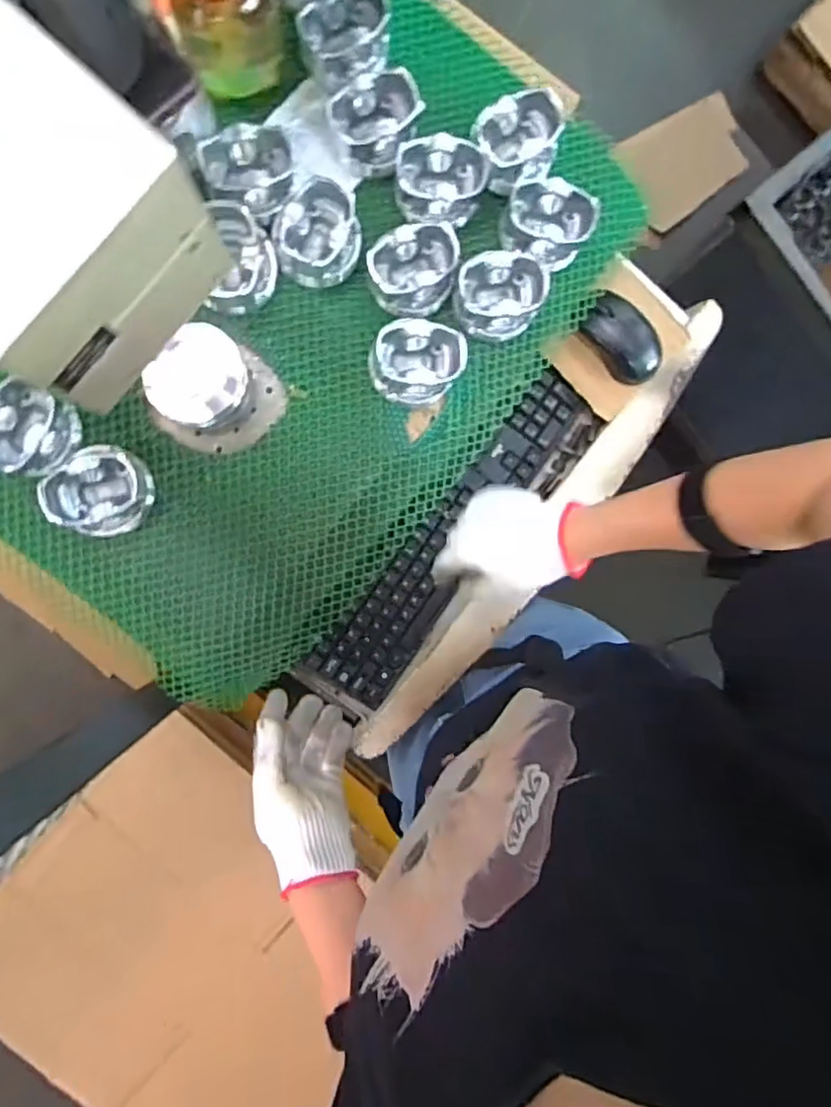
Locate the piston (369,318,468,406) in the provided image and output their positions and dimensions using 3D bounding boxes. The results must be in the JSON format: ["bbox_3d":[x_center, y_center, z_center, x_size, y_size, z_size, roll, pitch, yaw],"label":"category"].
[{"bbox_3d":[0.001,-0.183,0.594,0.089,0.045,0.077,-4,91,-5],"label":"piston"}]

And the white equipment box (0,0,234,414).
[{"bbox_3d":[-0.157,-0.131,0.245,0.116,0.087,0.105,40,87,-4],"label":"white equipment box"}]

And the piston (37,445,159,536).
[{"bbox_3d":[-0.289,-0.058,0.577,0.082,0.047,0.081,0,91,-5],"label":"piston"}]

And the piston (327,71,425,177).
[{"bbox_3d":[-0.038,-0.407,0.598,0.071,0.062,0.082,35,88,-5],"label":"piston"}]

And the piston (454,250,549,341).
[{"bbox_3d":[0.082,-0.249,0.606,0.087,0.050,0.073,3,91,-5],"label":"piston"}]

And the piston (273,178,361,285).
[{"bbox_3d":[-0.090,-0.297,0.585,0.074,0.052,0.076,0,91,-5],"label":"piston"}]

